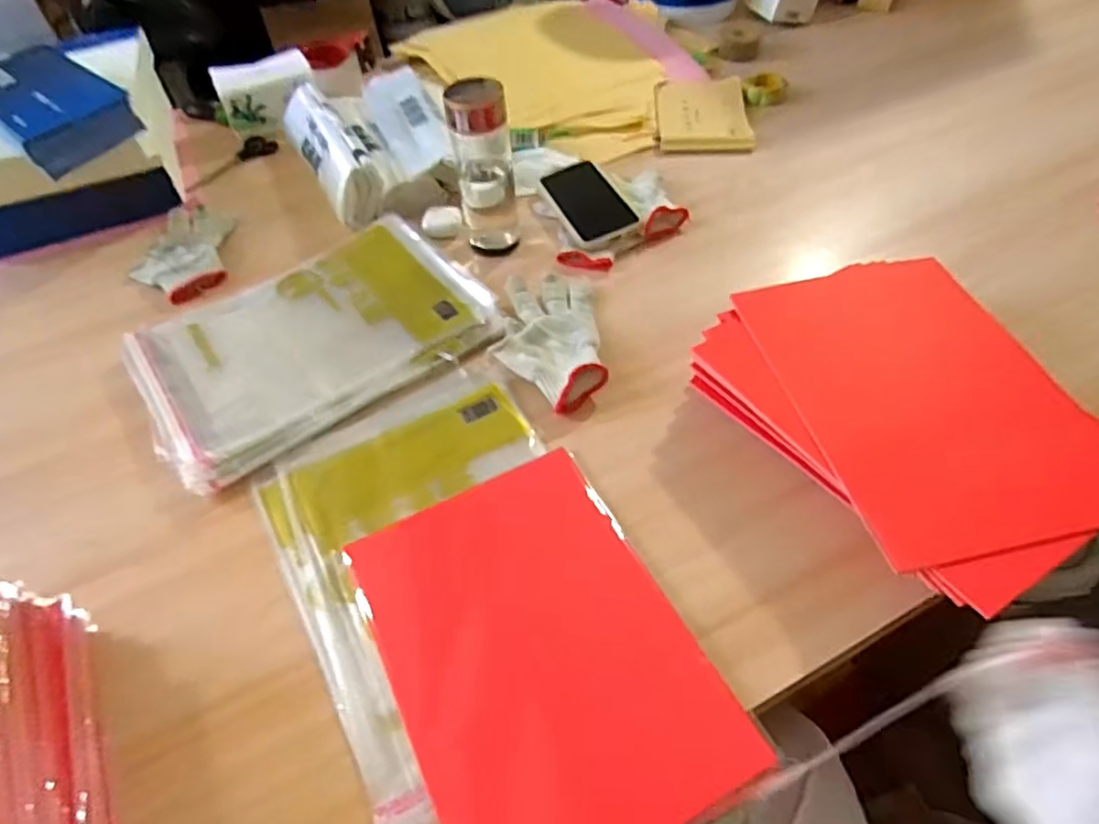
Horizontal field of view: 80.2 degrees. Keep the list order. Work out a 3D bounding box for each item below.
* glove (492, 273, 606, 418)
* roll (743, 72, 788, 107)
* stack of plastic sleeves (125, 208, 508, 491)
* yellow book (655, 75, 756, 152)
[{"bbox_3d":[0.002,-0.081,0.676,0.099,0.029,0.182,-4,49,1],"label":"glove"},{"bbox_3d":[0.337,-0.503,1.019,0.065,0.026,0.064,11,51,13],"label":"roll"},{"bbox_3d":[-0.258,-0.088,0.703,0.344,0.025,0.260,-29,54,-20],"label":"stack of plastic sleeves"},{"bbox_3d":[0.227,-0.446,0.973,0.131,0.027,0.179,2,50,5],"label":"yellow book"}]

